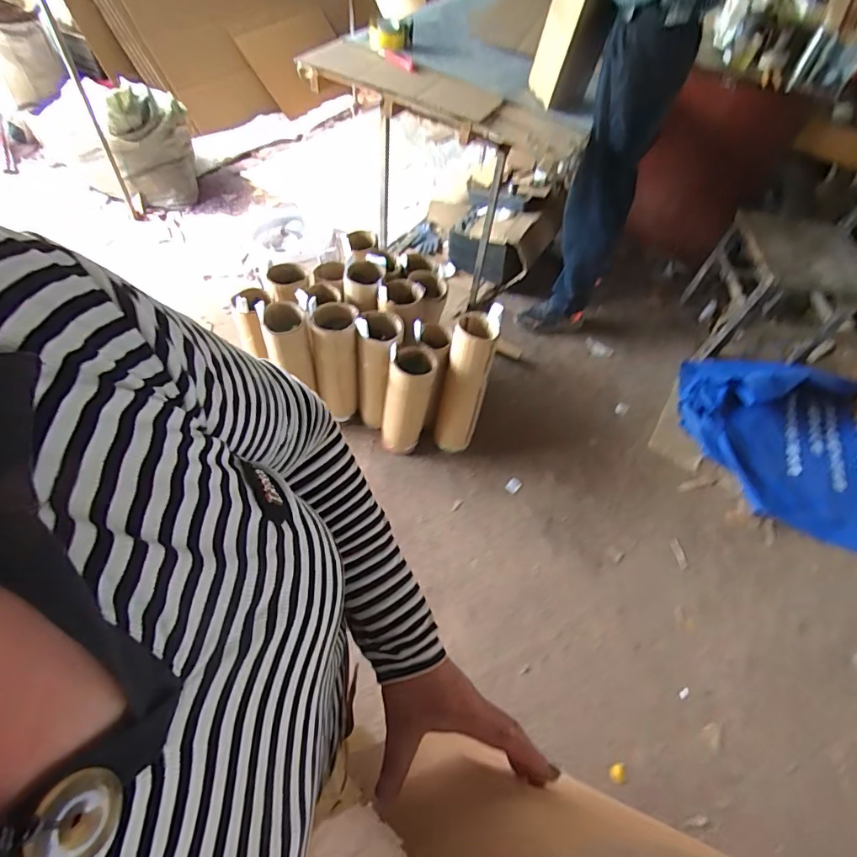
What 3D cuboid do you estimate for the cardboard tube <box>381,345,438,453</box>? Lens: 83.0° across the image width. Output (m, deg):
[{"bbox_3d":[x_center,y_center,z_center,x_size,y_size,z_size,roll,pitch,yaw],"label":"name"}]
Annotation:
[{"bbox_3d":[-0.064,-0.077,1.482,0.141,0.370,0.127,13,55,2],"label":"cardboard tube"}]

